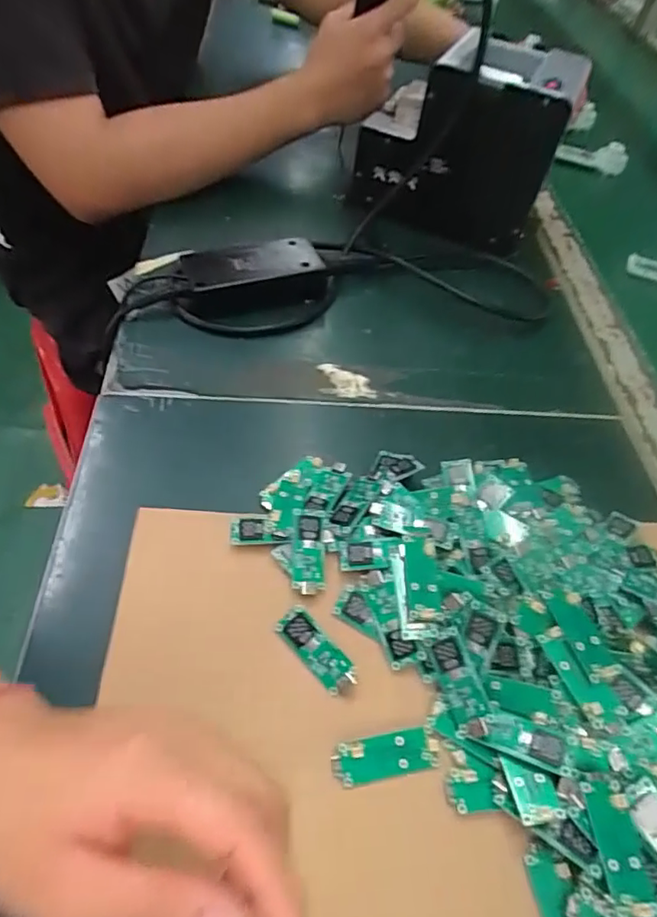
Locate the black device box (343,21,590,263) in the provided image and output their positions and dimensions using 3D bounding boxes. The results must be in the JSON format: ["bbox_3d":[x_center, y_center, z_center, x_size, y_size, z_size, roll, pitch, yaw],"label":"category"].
[{"bbox_3d":[0.132,-0.315,0.553,0.173,0.146,0.137,25,53,11],"label":"black device box"}]

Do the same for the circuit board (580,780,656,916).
[{"bbox_3d":[0.125,0.166,0.241,0.019,0.005,0.047,-4,56,-4],"label":"circuit board"}]

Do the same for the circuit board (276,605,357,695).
[{"bbox_3d":[-0.007,0.102,0.298,0.017,0.004,0.048,-42,70,-9],"label":"circuit board"}]

